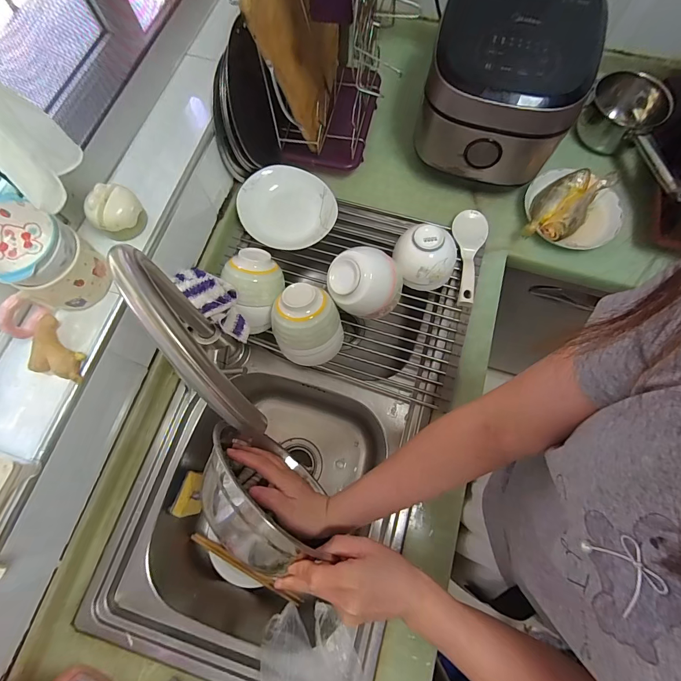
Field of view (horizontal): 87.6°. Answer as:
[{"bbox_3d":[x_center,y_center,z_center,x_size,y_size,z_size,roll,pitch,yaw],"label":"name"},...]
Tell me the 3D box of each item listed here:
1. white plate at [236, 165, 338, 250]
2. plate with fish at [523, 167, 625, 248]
[{"bbox_3d":[-0.103,-0.252,0.691,0.178,0.043,0.172,0,72,1],"label":"white plate"},{"bbox_3d":[0.455,-0.253,0.690,0.176,0.041,0.172,0,72,1],"label":"plate with fish"}]

